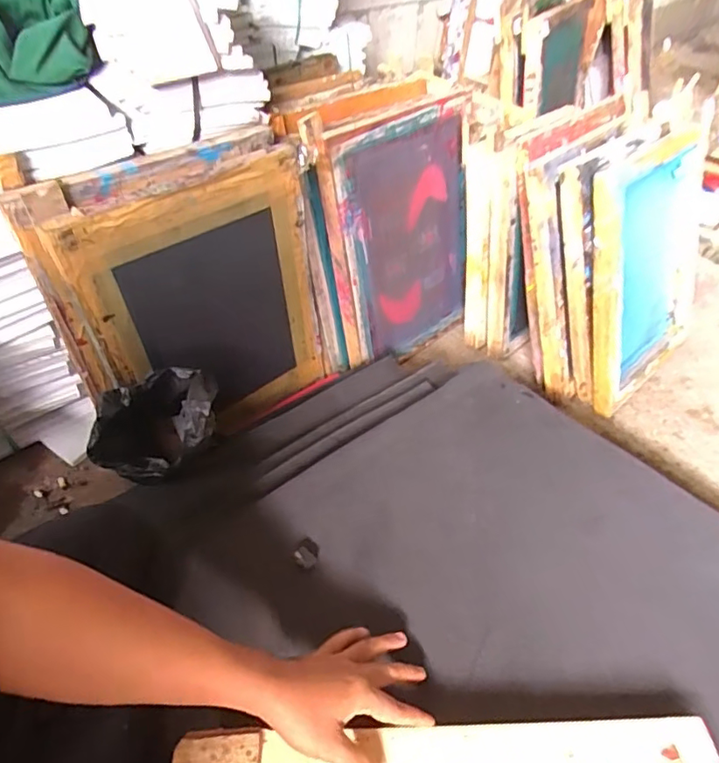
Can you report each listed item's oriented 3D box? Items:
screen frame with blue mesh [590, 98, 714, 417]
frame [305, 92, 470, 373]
[{"bbox_3d":[0.548,-0.218,1.015,0.351,0.470,0.047,-31,34,-30],"label":"screen frame with blue mesh"},{"bbox_3d":[0.078,-0.257,1.023,0.336,0.462,0.043,-27,39,-28],"label":"frame"}]

